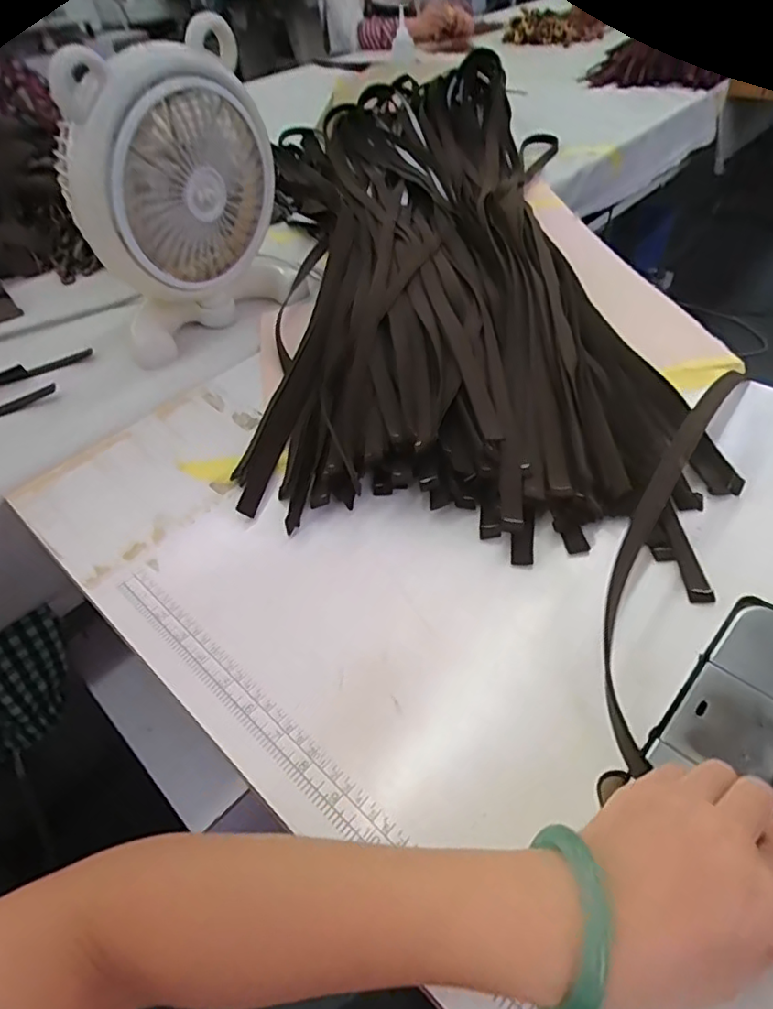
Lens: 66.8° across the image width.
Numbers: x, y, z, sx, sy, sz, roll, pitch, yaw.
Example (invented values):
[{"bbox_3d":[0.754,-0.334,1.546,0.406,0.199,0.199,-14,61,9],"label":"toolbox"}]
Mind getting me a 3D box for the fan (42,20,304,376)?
[{"bbox_3d":[-0.206,-0.308,0.609,0.214,0.262,0.088,-34,51,-23],"label":"fan"}]

